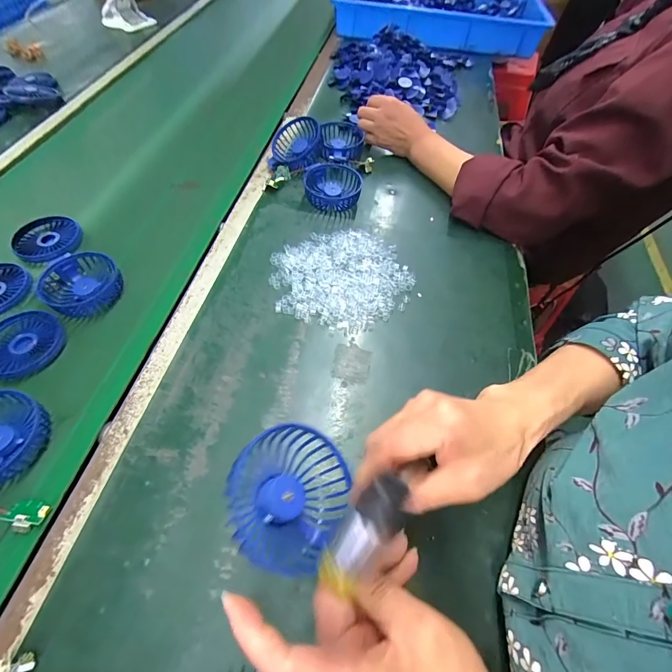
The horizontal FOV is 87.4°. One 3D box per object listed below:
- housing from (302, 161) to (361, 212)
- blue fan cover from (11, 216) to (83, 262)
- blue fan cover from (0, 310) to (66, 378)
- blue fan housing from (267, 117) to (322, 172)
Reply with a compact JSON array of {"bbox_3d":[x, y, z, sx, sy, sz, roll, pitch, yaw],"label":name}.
[{"bbox_3d":[-0.006,-0.235,0.554,0.085,0.031,0.081,-1,57,-3],"label":"housing"},{"bbox_3d":[-0.409,-0.138,0.499,0.076,0.015,0.086,-5,57,-6],"label":"blue fan cover"},{"bbox_3d":[-0.355,0.007,0.398,0.081,0.010,0.082,32,61,18],"label":"blue fan cover"},{"bbox_3d":[-0.067,-0.318,0.593,0.079,0.037,0.089,14,84,17],"label":"blue fan housing"}]

